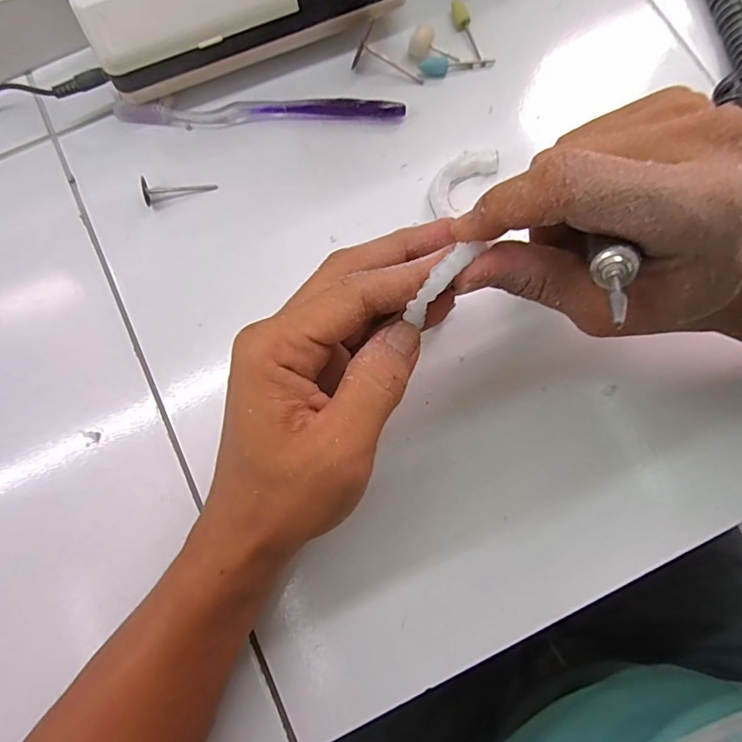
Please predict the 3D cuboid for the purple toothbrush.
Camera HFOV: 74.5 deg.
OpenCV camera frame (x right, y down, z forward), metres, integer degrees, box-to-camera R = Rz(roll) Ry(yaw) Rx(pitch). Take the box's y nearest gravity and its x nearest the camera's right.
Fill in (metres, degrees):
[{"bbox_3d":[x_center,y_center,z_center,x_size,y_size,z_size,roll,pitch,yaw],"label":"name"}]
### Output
[{"bbox_3d":[-0.073,-0.168,0.316,0.184,0.009,0.014,-1,78,1],"label":"purple toothbrush"}]

